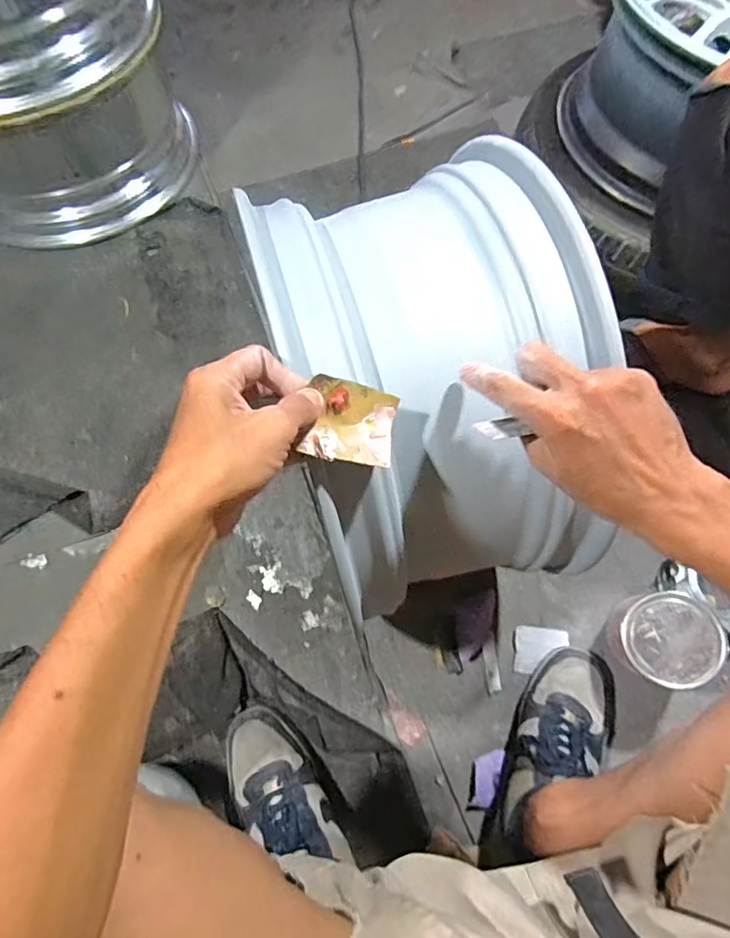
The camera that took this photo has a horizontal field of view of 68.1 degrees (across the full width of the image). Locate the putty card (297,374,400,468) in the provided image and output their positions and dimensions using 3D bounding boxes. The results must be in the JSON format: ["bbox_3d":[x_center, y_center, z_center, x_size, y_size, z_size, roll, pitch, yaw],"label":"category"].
[{"bbox_3d":[-0.008,-0.030,0.359,0.060,0.011,0.052,12,82,-20],"label":"putty card"}]

